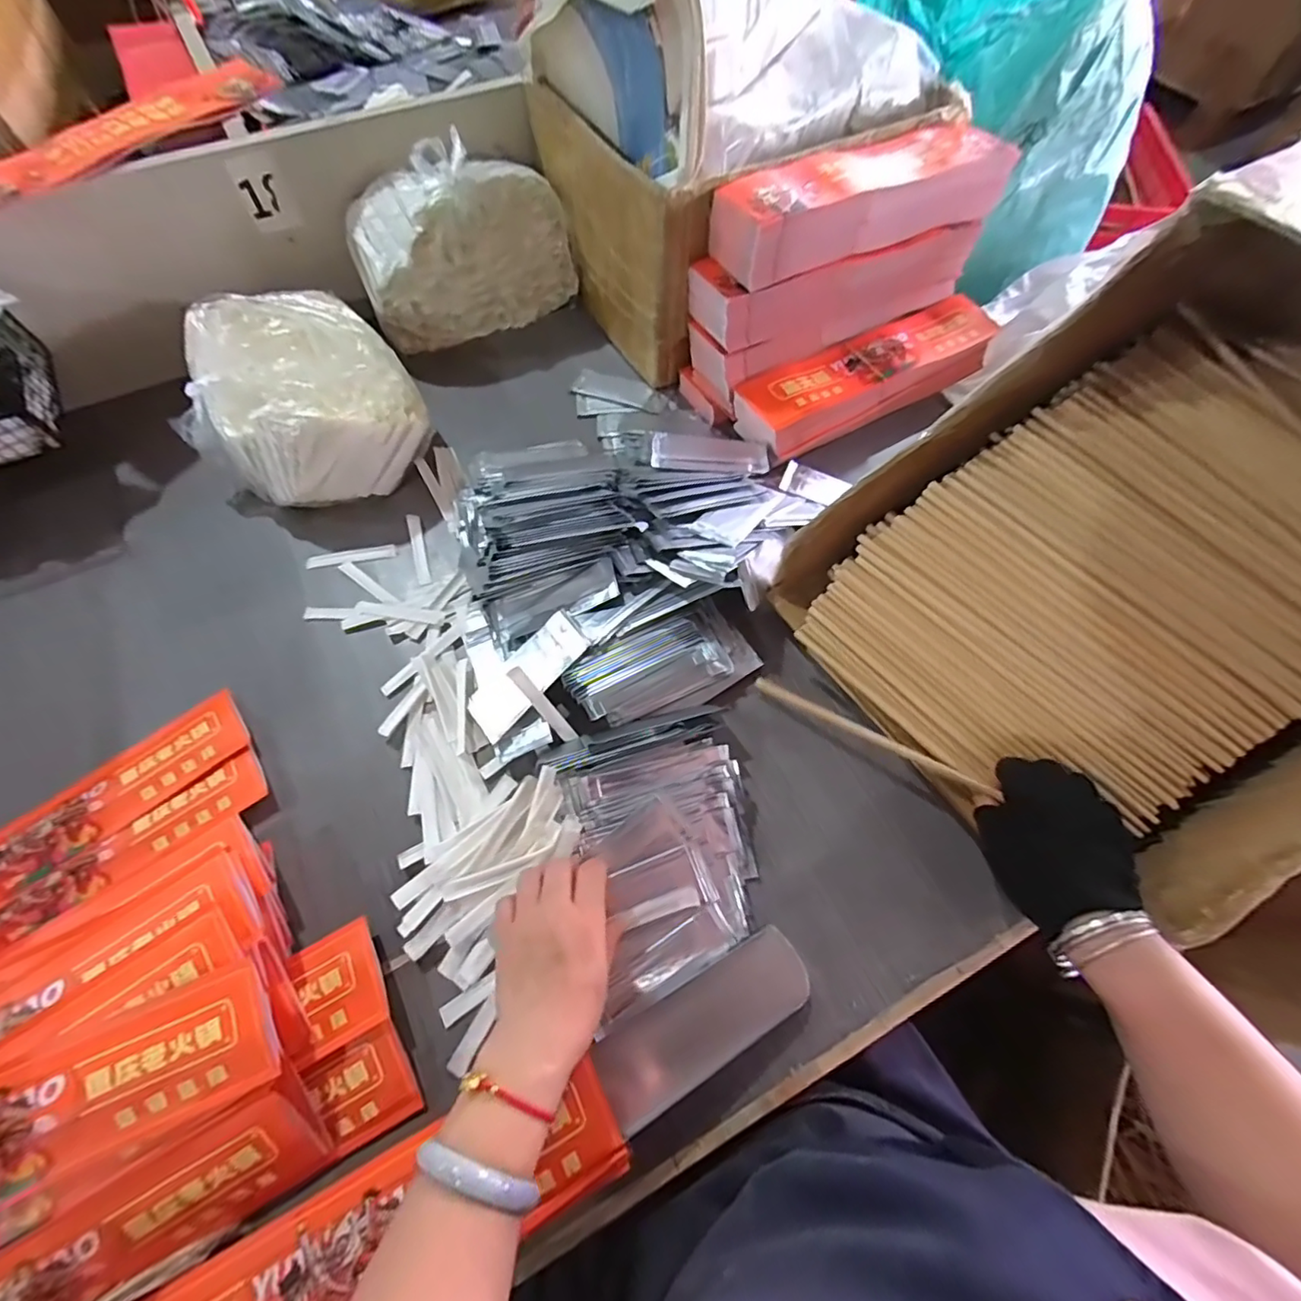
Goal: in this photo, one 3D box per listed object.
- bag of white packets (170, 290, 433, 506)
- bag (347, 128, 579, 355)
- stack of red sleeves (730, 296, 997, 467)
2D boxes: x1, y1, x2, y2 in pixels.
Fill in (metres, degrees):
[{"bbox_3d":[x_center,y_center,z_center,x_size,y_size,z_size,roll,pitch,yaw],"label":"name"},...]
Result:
[{"bbox_3d":[-0.384,-0.275,0.621,0.223,0.118,0.253,-29,69,-13],"label":"bag of white packets"},{"bbox_3d":[-0.231,-0.495,0.703,0.253,0.172,0.096,-25,68,-12],"label":"bag"},{"bbox_3d":[0.263,-0.330,0.679,0.341,0.048,0.106,-28,69,-13],"label":"stack of red sleeves"}]

